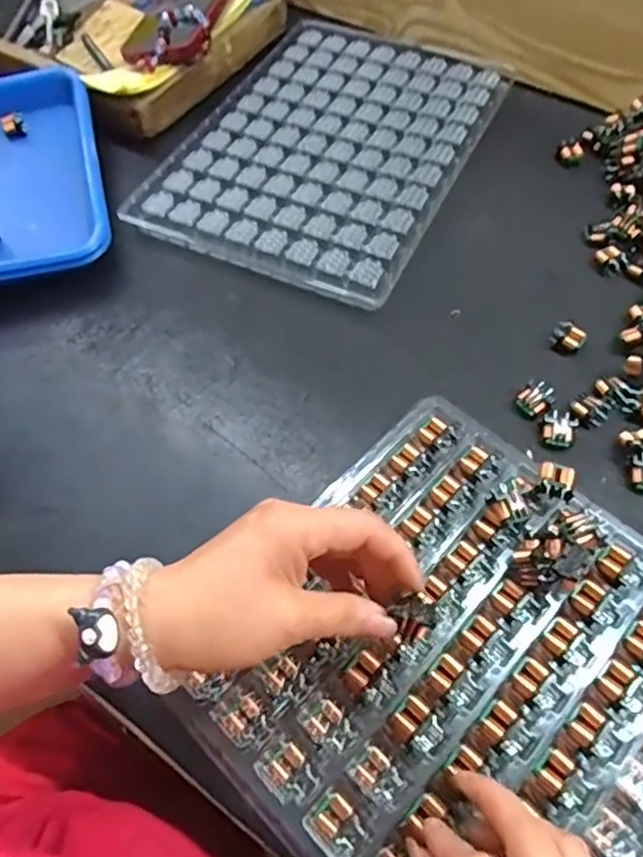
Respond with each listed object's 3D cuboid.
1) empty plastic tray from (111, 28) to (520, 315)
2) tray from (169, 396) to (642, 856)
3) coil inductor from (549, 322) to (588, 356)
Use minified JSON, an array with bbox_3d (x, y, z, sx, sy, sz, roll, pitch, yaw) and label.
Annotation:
[{"bbox_3d":[0.009,-0.266,0.579,0.237,0.017,0.324,21,63,14],"label":"empty plastic tray"},{"bbox_3d":[0.113,0.150,0.302,0.329,0.024,0.241,39,69,22],"label":"tray"},{"bbox_3d":[0.181,-0.066,0.457,0.023,0.015,0.018,29,66,18],"label":"coil inductor"}]

